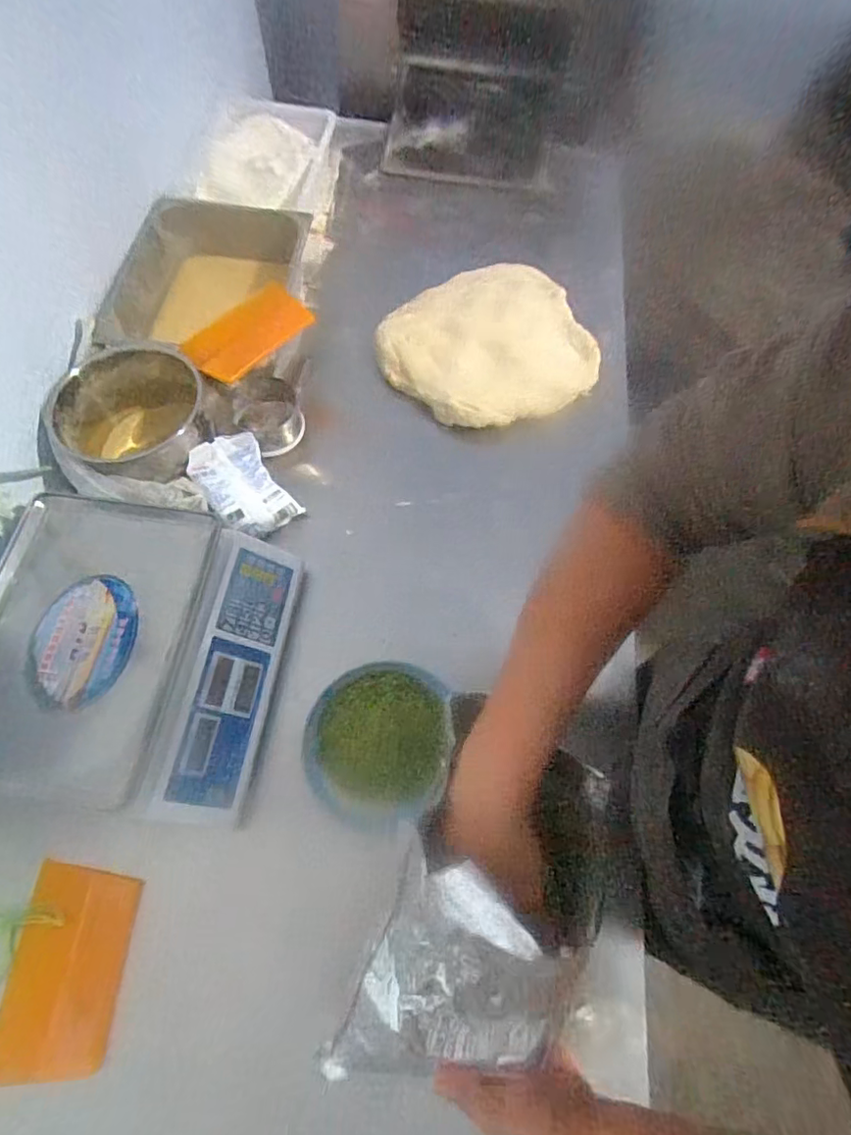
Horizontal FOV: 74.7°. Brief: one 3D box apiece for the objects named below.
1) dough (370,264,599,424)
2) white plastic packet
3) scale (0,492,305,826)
[{"bbox_3d":[0.099,-0.363,0.923,0.340,0.070,0.300,-19,69,-10],"label":"dough"},{"bbox_3d":[-0.255,-0.110,0.789,0.104,0.074,0.143,-37,73,-16],"label":"white plastic packet"},{"bbox_3d":[-0.361,0.092,0.651,0.357,0.102,0.336,9,67,2],"label":"scale"}]

